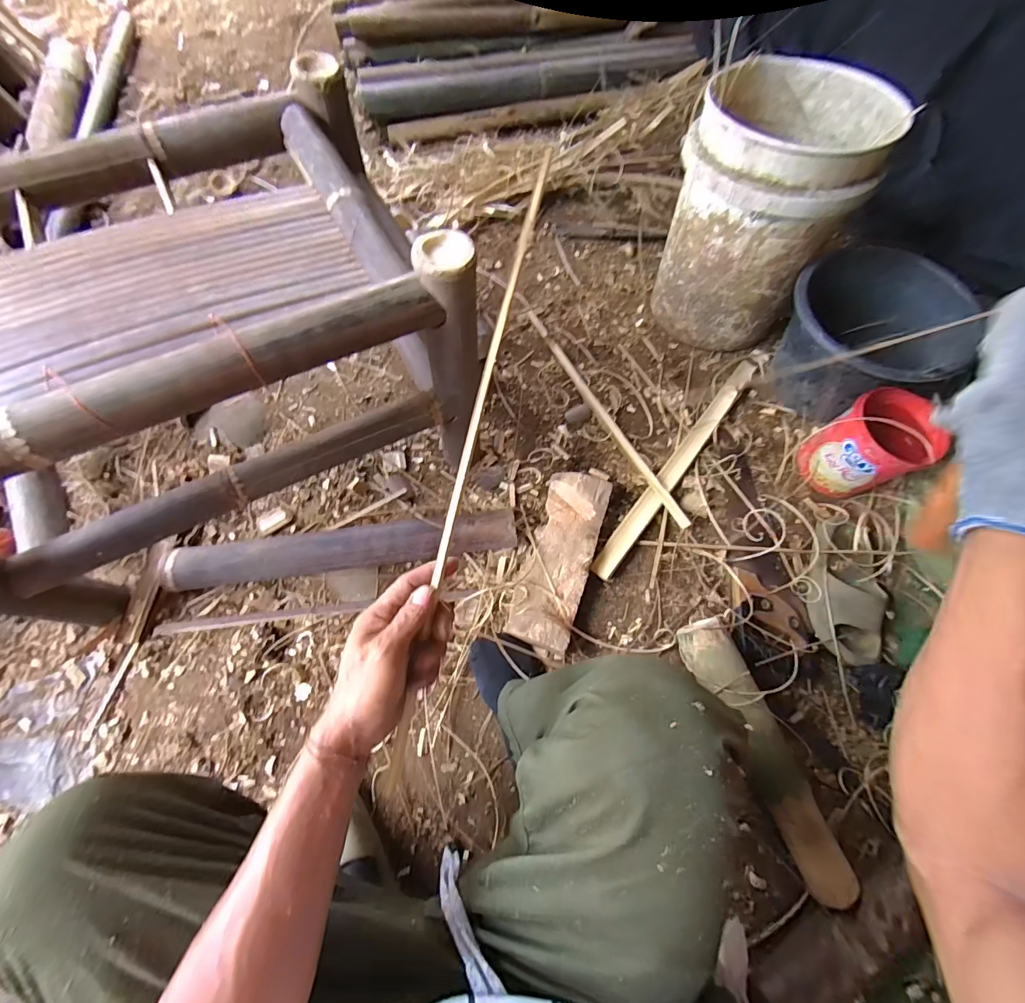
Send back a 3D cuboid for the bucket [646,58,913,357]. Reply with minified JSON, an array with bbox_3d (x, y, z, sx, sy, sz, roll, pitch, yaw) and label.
[{"bbox_3d":[0.436,-0.526,0.834,0.290,0.375,0.302,1,68,-3],"label":"bucket"}]

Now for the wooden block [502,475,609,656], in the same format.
[{"bbox_3d":[0.077,0.094,0.731,0.101,0.057,0.294,18,68,4],"label":"wooden block"}]

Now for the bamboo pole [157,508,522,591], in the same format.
[{"bbox_3d":[-0.271,0.082,0.724,0.548,0.051,0.067,-6,68,-5],"label":"bamboo pole"}]

